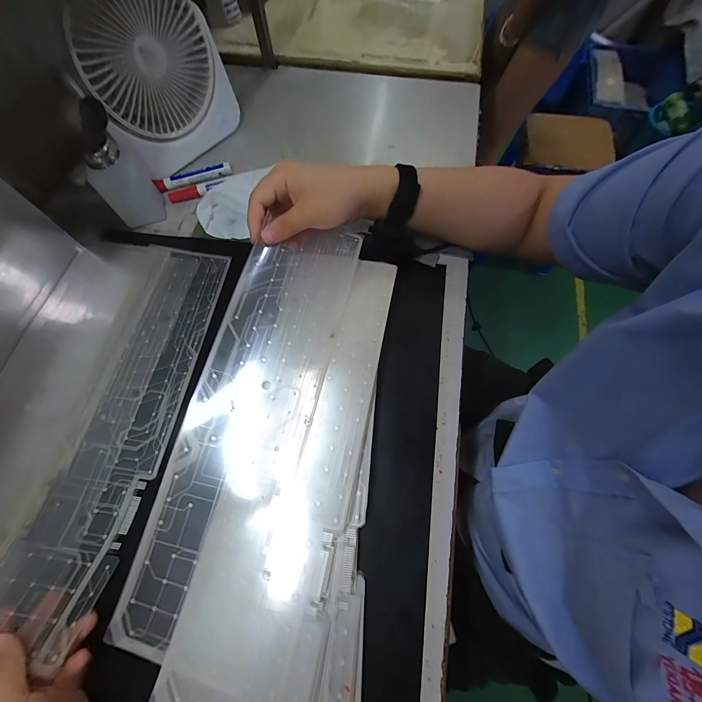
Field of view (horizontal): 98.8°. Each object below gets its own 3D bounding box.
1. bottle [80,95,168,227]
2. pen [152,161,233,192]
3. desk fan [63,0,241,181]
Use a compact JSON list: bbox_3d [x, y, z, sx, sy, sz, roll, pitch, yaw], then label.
[{"bbox_3d":[-0.298,-0.230,0.379,0.054,0.108,0.071,-26,71,-8],"label":"bottle"},{"bbox_3d":[-0.238,-0.264,0.455,0.111,0.014,0.016,-20,70,-6],"label":"pen"},{"bbox_3d":[-0.252,-0.357,0.395,0.054,0.175,0.183,35,74,13],"label":"desk fan"}]

